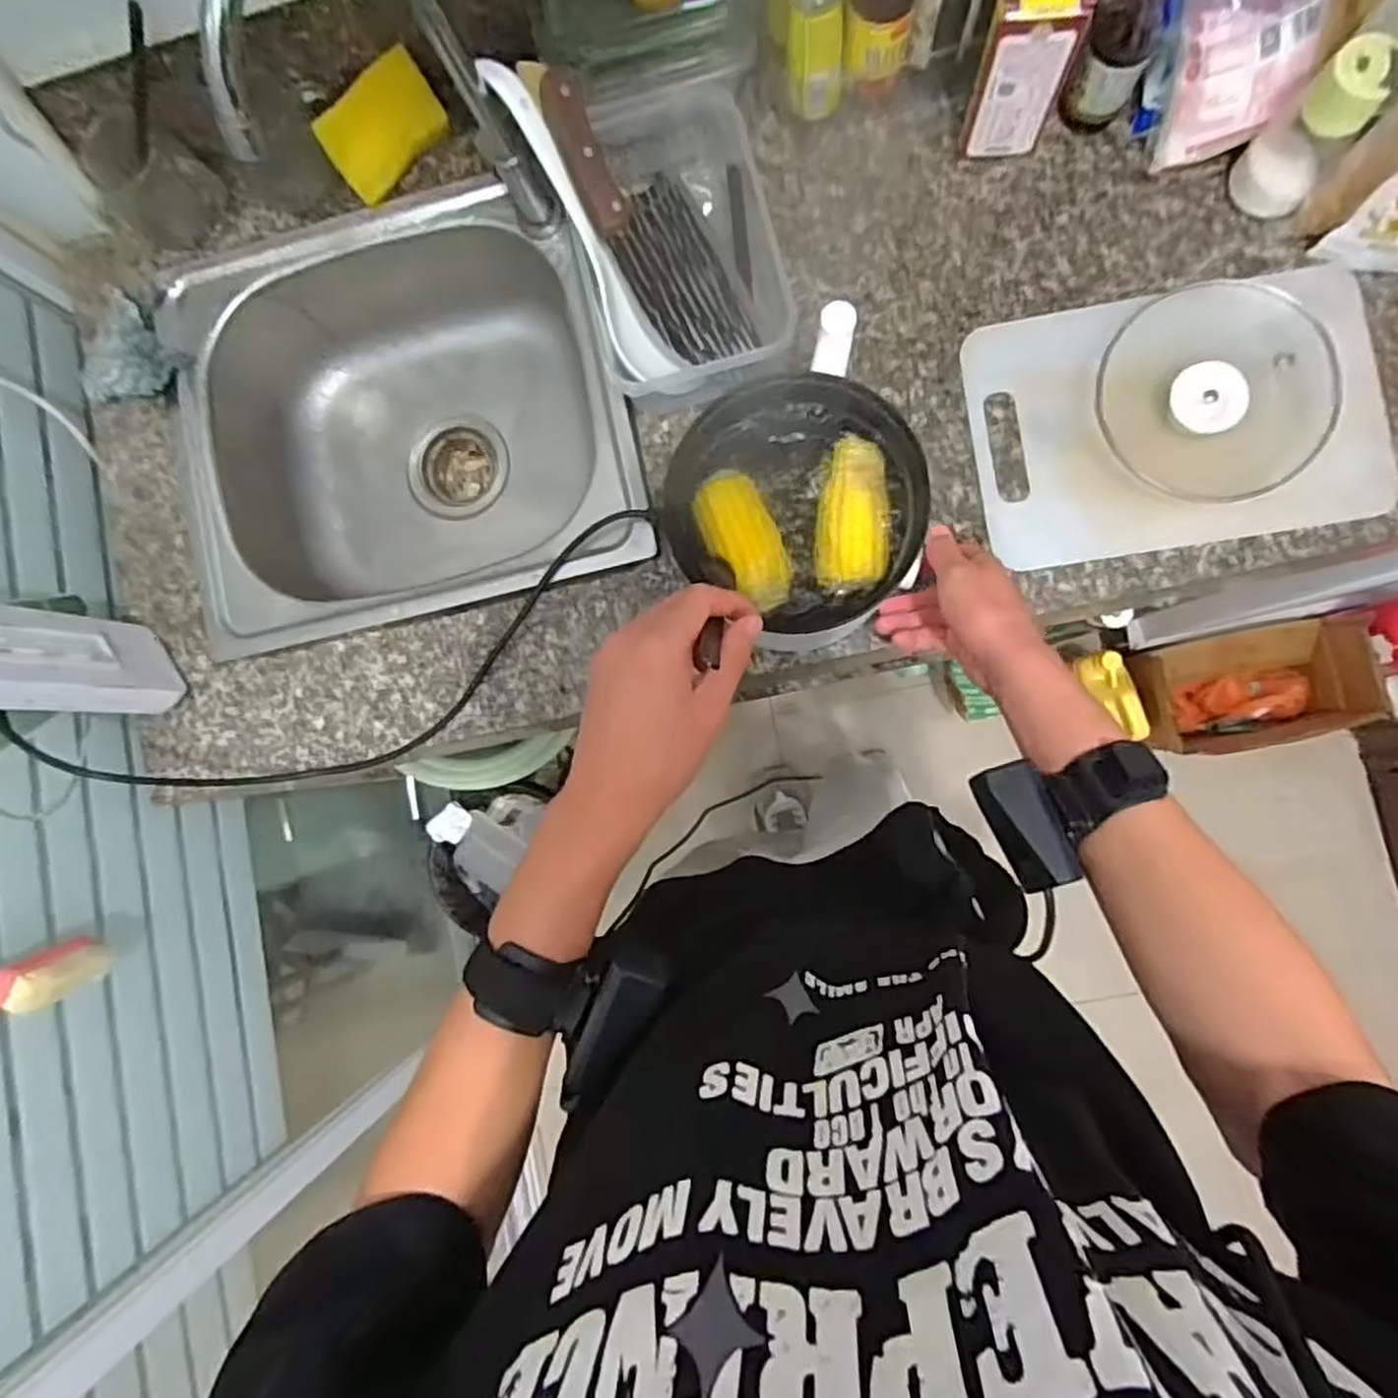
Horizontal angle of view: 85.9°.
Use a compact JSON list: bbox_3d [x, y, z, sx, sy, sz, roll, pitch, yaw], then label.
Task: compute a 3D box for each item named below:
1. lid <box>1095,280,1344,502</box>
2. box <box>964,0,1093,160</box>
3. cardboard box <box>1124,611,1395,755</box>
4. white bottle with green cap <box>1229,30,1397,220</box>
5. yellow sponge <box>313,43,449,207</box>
[{"bbox_3d":[0.381,-0.224,0.550,0.128,0.058,0.156,-37,84,3],"label":"lid"},{"bbox_3d":[0.233,-0.447,0.542,0.058,0.124,0.023,-6,86,6],"label":"box"},{"bbox_3d":[0.833,-0.010,1.159,0.311,0.164,0.183,-11,85,5],"label":"cardboard box"},{"bbox_3d":[0.425,-0.394,0.525,0.052,0.114,0.047,39,91,7],"label":"white bottle with green cap"},{"bbox_3d":[-0.268,-0.487,0.638,0.105,0.012,0.062,-47,126,-1],"label":"yellow sponge"}]

